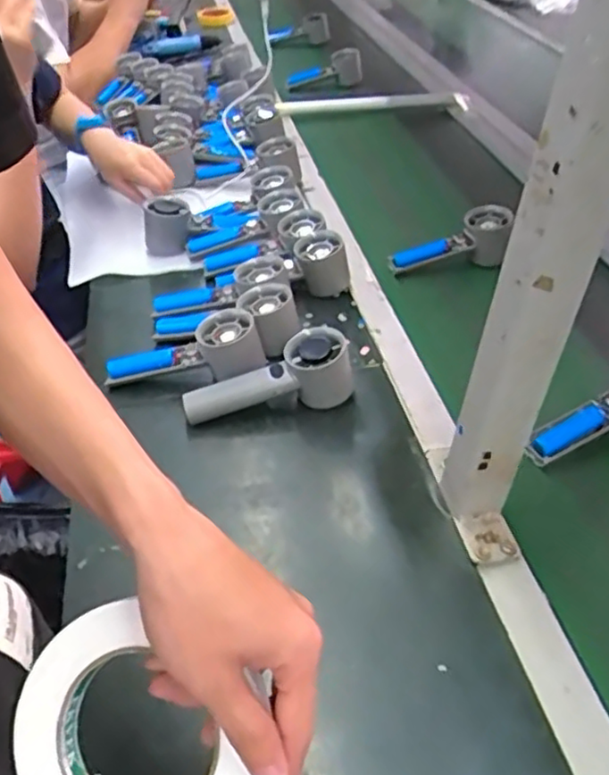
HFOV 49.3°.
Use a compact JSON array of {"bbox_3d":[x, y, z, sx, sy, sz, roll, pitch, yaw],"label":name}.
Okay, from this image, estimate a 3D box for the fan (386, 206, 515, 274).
[{"bbox_3d":[0.186,-0.174,0.836,0.152,0.053,0.071,-17,37,22],"label":"fan"}]

